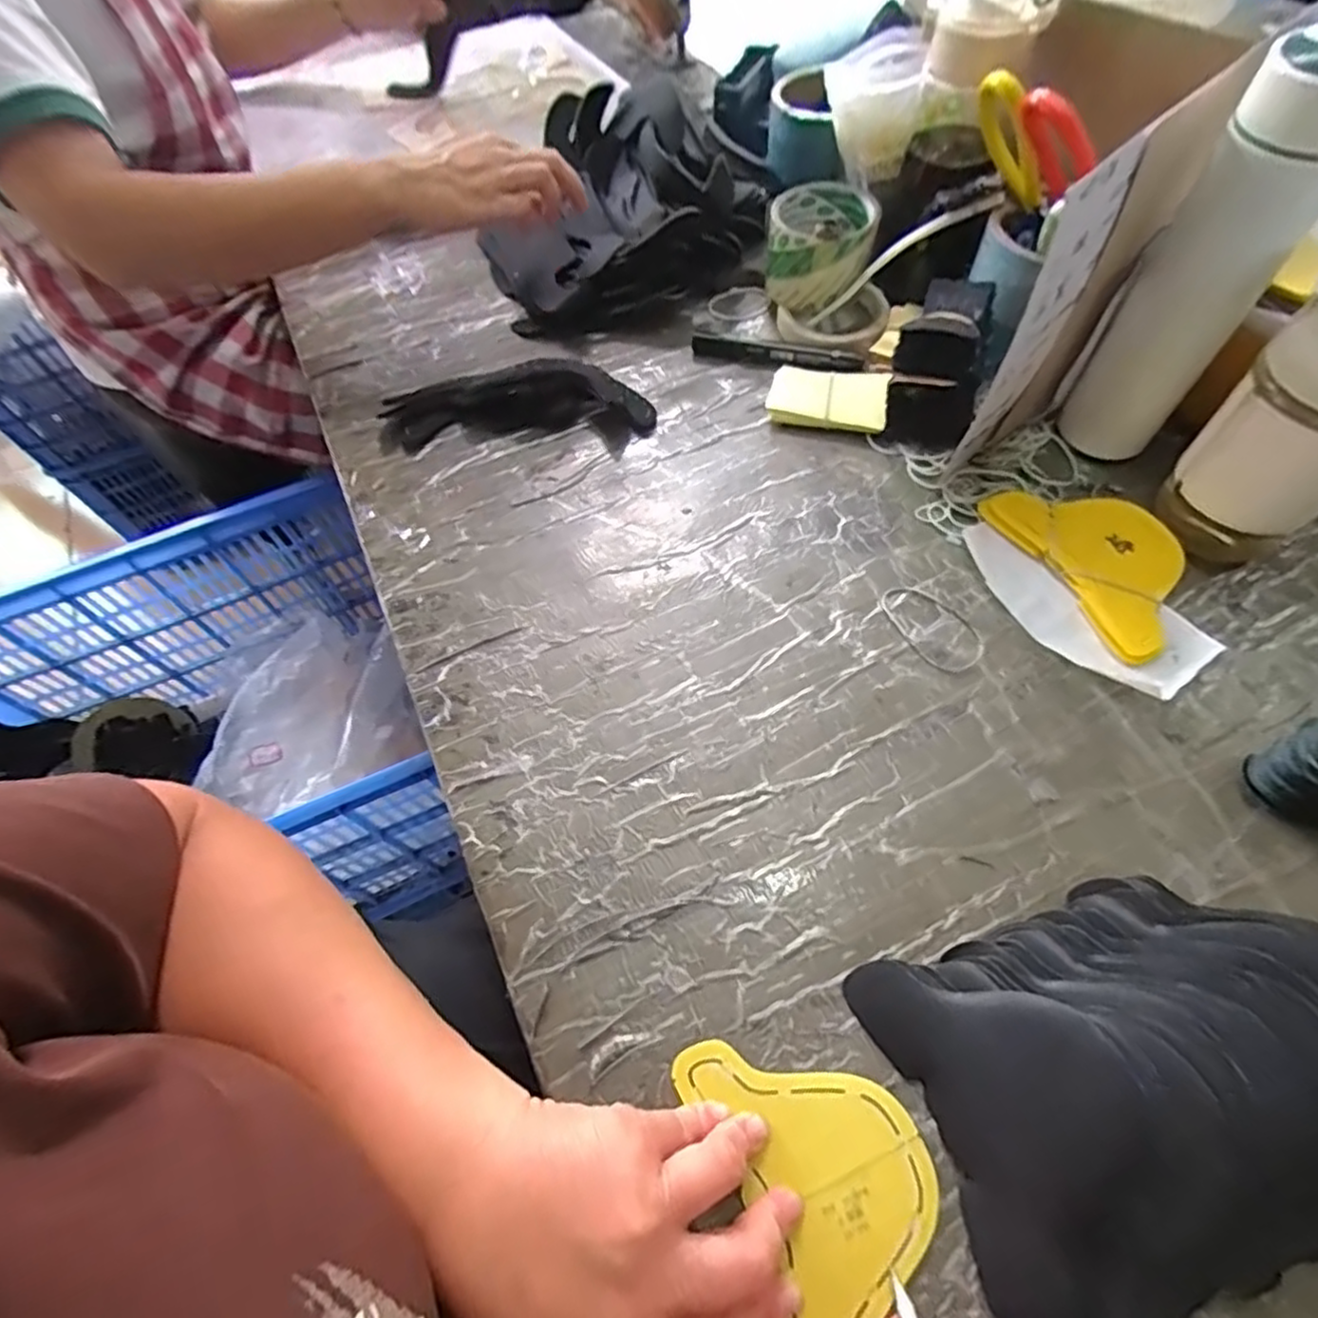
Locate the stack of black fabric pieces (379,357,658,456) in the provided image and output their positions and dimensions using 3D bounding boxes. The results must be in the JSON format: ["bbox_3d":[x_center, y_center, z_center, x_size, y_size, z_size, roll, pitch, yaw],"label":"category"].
[{"bbox_3d":[-0.116,-0.209,0.552,0.219,0.027,0.075,-1,60,4],"label":"stack of black fabric pieces"}]

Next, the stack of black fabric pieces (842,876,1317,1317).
[{"bbox_3d":[0.211,0.177,0.286,0.201,0.054,0.149,-17,59,-7],"label":"stack of black fabric pieces"}]

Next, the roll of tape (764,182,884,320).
[{"bbox_3d":[0.140,-0.356,0.586,0.087,0.069,0.097,13,61,11],"label":"roll of tape"}]

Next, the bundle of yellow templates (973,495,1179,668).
[{"bbox_3d":[0.297,-0.069,0.451,0.091,0.015,0.140,-24,61,-9],"label":"bundle of yellow templates"}]

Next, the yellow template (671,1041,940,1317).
[{"bbox_3d":[0.072,0.227,0.294,0.088,0.005,0.131,-20,60,-11],"label":"yellow template"}]

